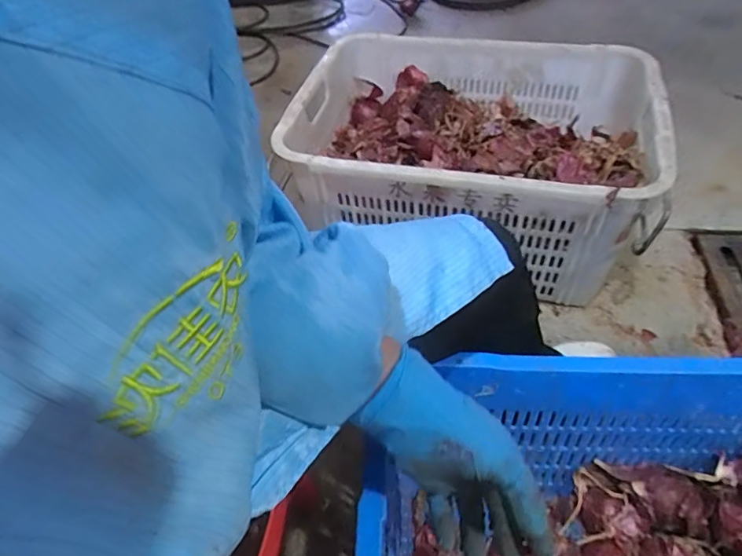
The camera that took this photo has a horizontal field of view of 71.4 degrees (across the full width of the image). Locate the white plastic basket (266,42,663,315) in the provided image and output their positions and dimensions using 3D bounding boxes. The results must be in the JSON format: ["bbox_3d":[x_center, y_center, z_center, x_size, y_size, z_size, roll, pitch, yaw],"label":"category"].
[{"bbox_3d":[0.161,-0.193,0.879,0.559,0.277,0.350,10,50,13],"label":"white plastic basket"}]

